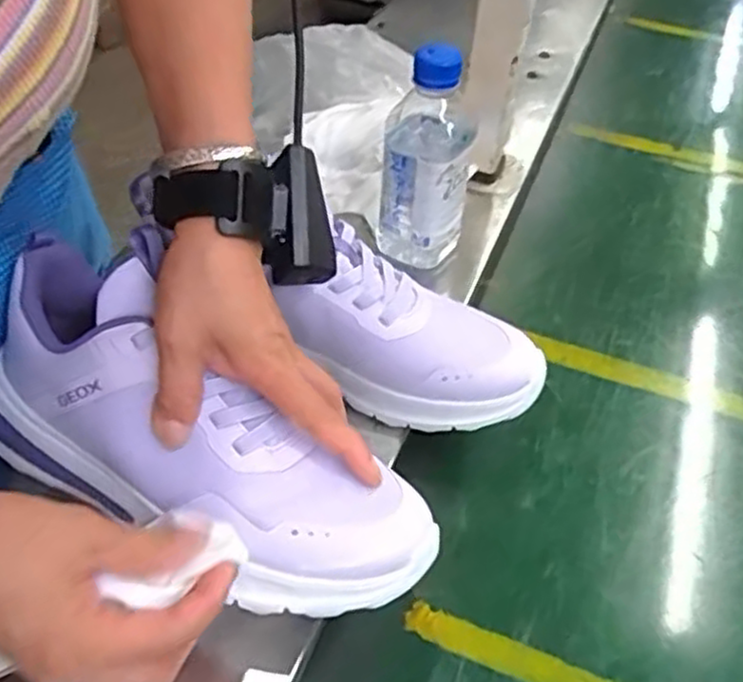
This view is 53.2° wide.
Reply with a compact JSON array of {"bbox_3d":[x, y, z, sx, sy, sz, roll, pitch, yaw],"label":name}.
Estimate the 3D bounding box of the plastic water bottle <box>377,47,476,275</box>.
[{"bbox_3d":[0.041,-0.132,0.551,0.062,0.168,0.061,11,45,9],"label":"plastic water bottle"}]

